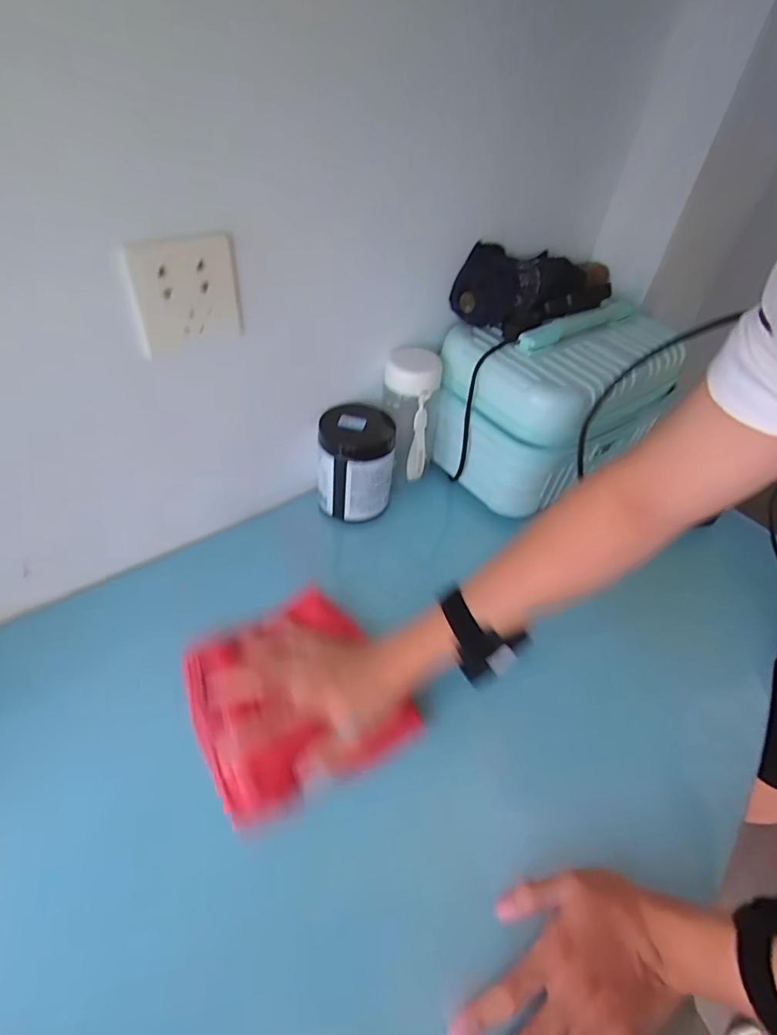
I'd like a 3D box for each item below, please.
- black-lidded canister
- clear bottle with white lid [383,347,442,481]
[{"bbox_3d":[-0.040,-0.070,0.628,0.087,0.117,0.099,3,45,-4],"label":"black-lidded canister"},{"bbox_3d":[0.025,-0.128,0.636,0.066,0.152,0.078,12,45,5],"label":"clear bottle with white lid"}]

